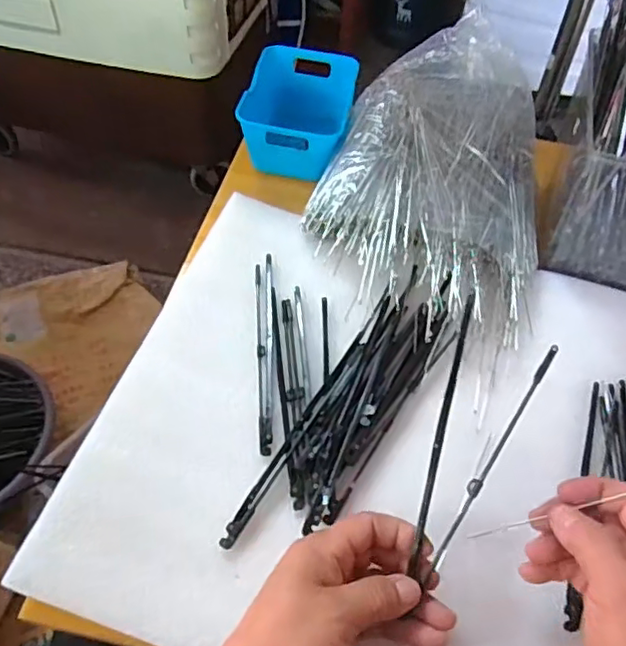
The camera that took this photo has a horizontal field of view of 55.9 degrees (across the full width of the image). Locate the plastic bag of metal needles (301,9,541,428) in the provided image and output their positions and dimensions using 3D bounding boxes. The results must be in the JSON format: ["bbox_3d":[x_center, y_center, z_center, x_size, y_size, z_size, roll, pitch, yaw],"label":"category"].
[{"bbox_3d":[0.115,-0.126,0.533,0.203,0.100,0.341,19,53,11],"label":"plastic bag of metal needles"}]

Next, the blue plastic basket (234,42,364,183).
[{"bbox_3d":[-0.014,-0.219,0.618,0.106,0.062,0.158,9,52,2],"label":"blue plastic basket"}]

